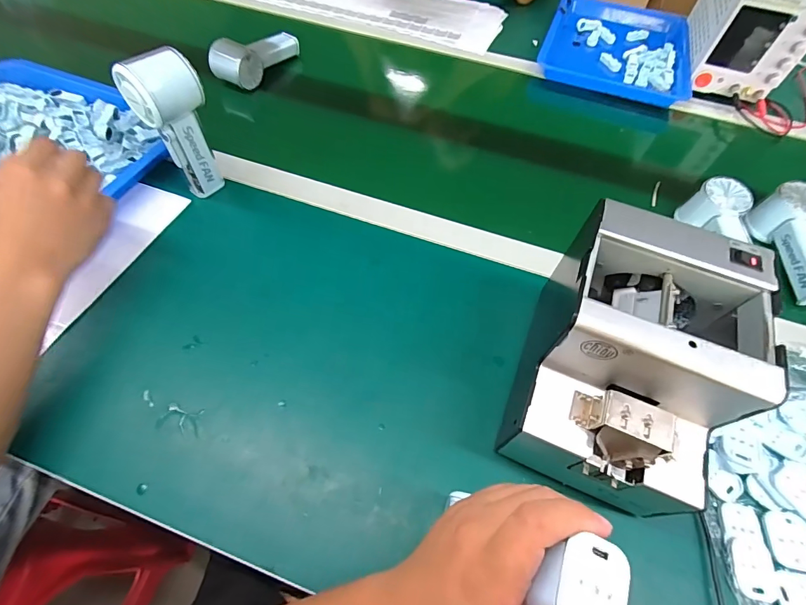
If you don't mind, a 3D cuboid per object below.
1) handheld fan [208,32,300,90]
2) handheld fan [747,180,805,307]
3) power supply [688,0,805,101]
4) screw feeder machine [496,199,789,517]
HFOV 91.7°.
[{"bbox_3d":[-0.236,-0.403,0.637,0.061,0.052,0.164,28,60,15],"label":"handheld fan"},{"bbox_3d":[0.464,-0.068,0.454,0.051,0.053,0.142,11,57,4],"label":"handheld fan"},{"bbox_3d":[0.599,-0.491,0.672,0.128,0.143,0.257,20,58,10],"label":"power supply"},{"bbox_3d":[0.169,0.049,0.307,0.136,0.153,0.175,19,58,9],"label":"screw feeder machine"}]

